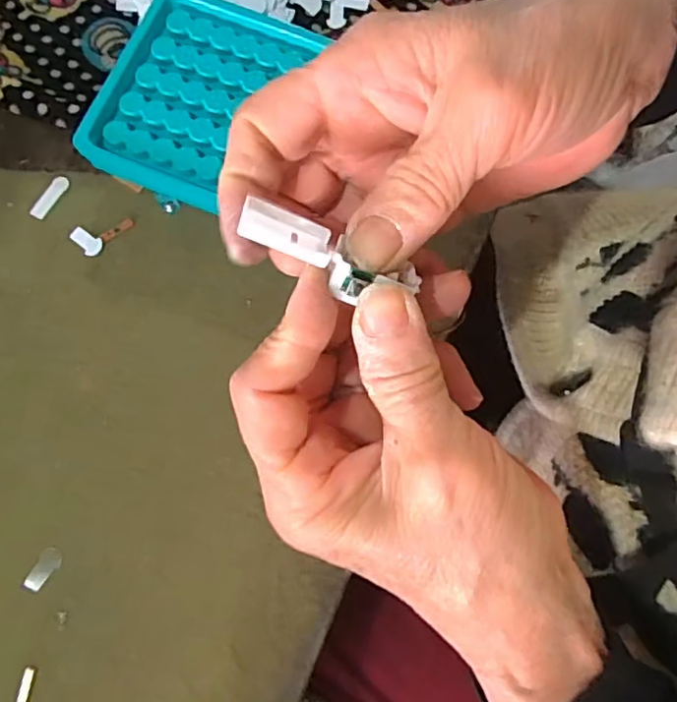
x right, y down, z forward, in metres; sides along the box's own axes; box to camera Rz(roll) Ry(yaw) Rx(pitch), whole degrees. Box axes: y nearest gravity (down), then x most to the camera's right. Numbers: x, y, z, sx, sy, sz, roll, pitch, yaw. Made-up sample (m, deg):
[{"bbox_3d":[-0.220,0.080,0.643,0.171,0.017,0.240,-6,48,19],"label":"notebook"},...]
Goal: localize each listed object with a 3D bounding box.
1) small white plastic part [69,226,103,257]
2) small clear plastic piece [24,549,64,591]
[{"bbox_3d":[-0.119,-0.053,0.282,0.017,0.004,0.010,38,80,8],"label":"small white plastic part"},{"bbox_3d":[-0.121,0.090,0.247,0.009,0.004,0.018,28,79,6],"label":"small clear plastic piece"}]

